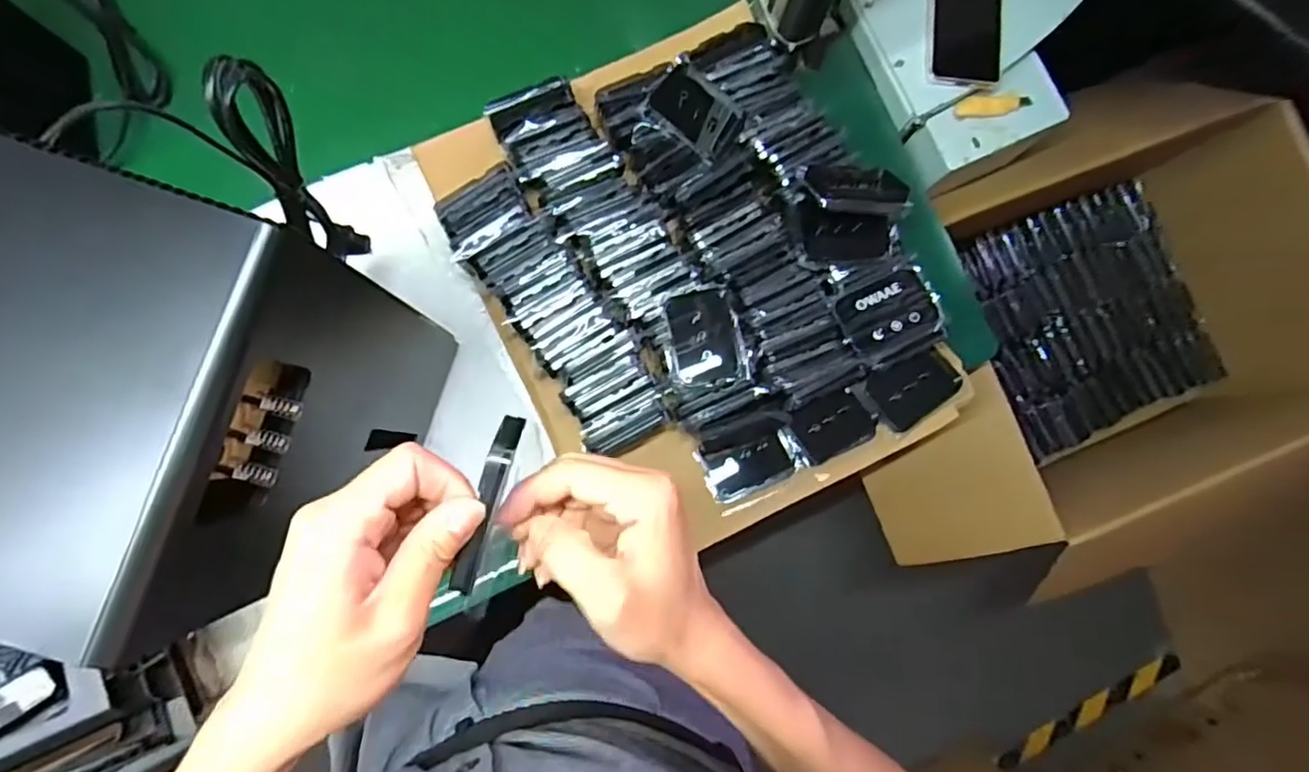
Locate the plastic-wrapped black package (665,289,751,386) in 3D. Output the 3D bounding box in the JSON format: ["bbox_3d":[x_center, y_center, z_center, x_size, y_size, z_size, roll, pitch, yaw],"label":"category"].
[{"bbox_3d":[0.047,-0.045,0.568,0.069,0.013,0.085,-7,86,-5],"label":"plastic-wrapped black package"}]

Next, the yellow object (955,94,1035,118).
[{"bbox_3d":[0.365,-0.303,0.669,0.080,0.011,0.028,-6,86,-5],"label":"yellow object"}]

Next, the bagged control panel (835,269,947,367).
[{"bbox_3d":[0.217,-0.062,0.573,0.088,0.021,0.072,-23,87,-6],"label":"bagged control panel"}]

